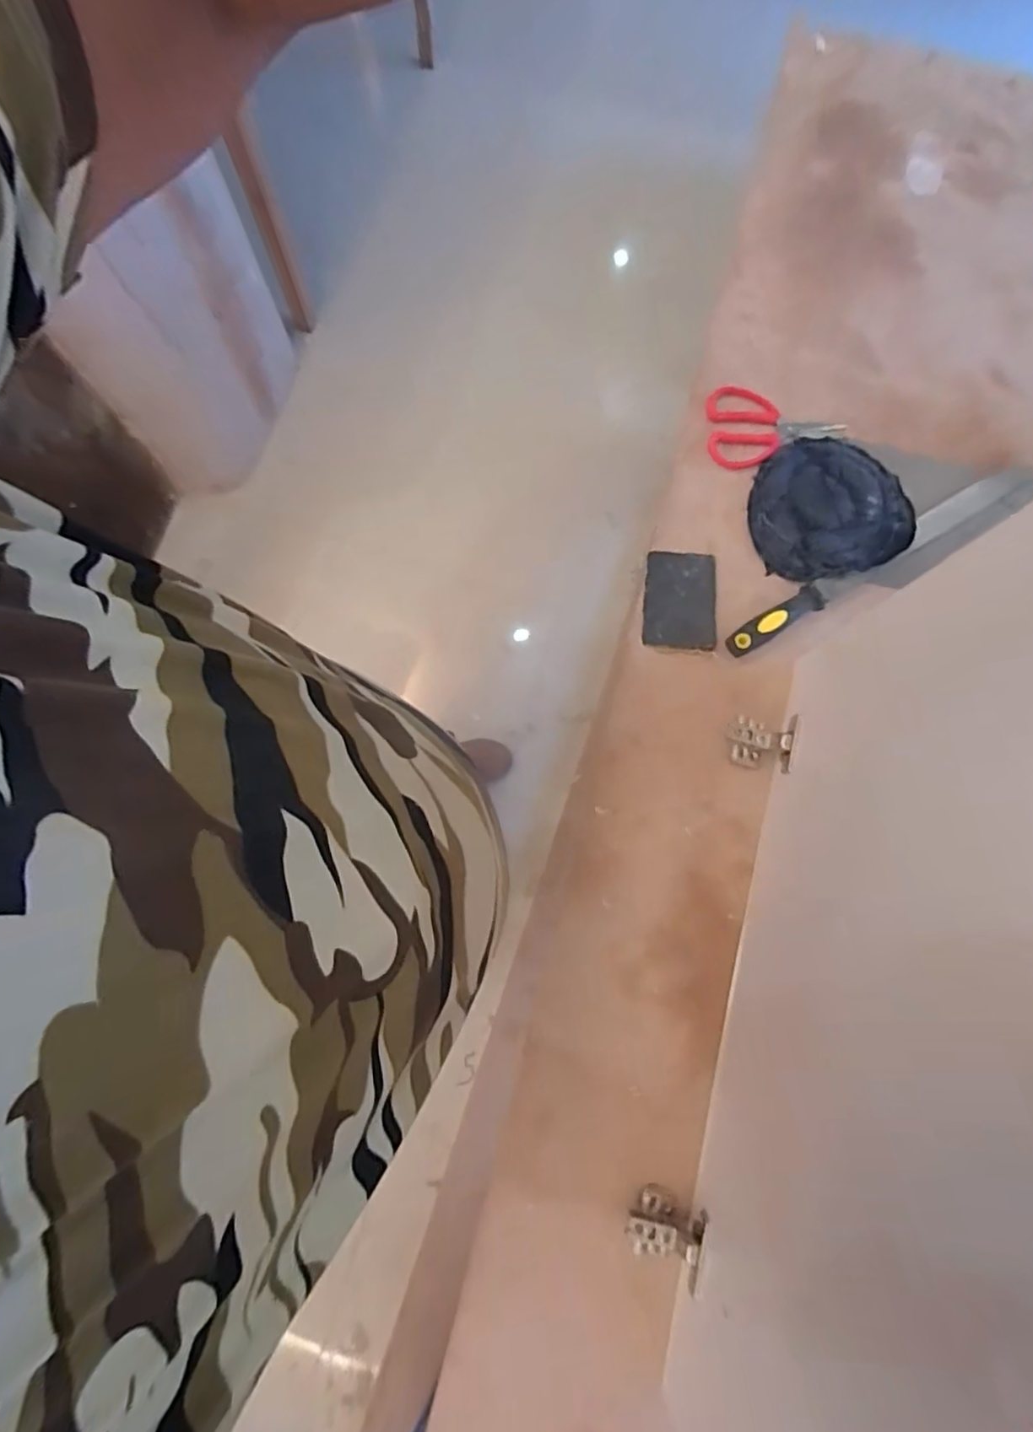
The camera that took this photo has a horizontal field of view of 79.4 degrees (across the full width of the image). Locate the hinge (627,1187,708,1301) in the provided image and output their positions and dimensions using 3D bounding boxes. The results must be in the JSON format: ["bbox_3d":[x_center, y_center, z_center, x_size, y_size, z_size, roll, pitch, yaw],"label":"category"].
[{"bbox_3d":[0.132,0.461,0.552,0.063,0.042,0.058,18,79,2],"label":"hinge"}]

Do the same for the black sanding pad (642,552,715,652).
[{"bbox_3d":[0.180,-0.129,0.686,0.076,0.008,0.114,4,79,0],"label":"black sanding pad"}]

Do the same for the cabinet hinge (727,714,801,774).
[{"bbox_3d":[0.250,0.025,0.639,0.062,0.034,0.056,14,79,1],"label":"cabinet hinge"}]

